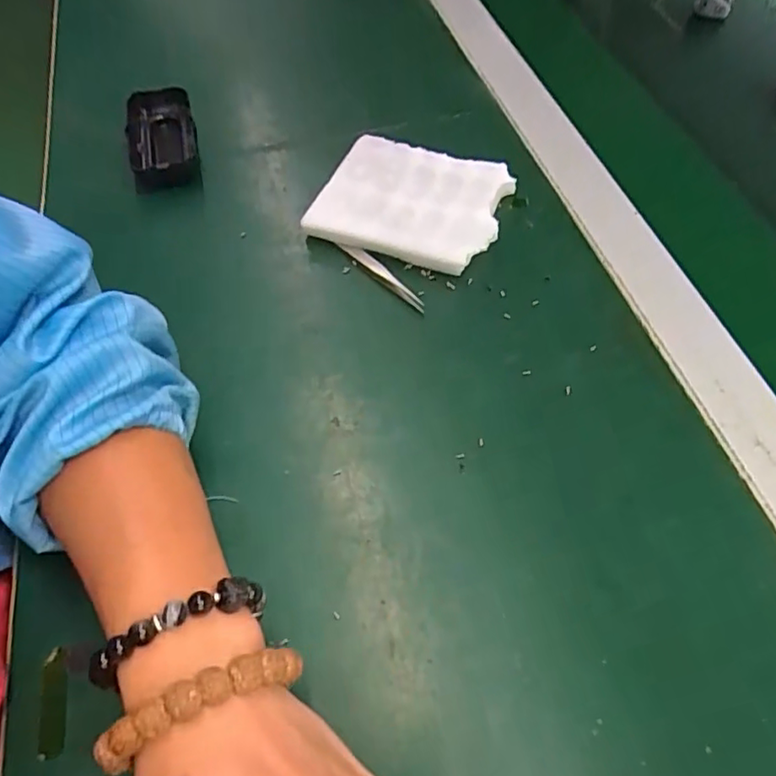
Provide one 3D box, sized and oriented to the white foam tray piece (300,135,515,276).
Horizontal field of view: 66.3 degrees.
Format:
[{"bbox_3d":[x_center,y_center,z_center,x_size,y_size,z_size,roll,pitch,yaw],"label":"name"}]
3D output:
[{"bbox_3d":[0.020,-0.146,0.452,0.131,0.022,0.120,18,60,15],"label":"white foam tray piece"}]

